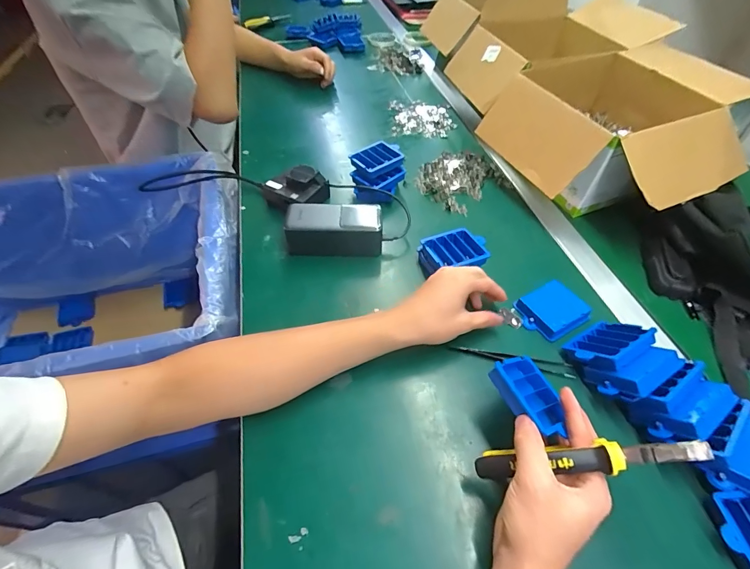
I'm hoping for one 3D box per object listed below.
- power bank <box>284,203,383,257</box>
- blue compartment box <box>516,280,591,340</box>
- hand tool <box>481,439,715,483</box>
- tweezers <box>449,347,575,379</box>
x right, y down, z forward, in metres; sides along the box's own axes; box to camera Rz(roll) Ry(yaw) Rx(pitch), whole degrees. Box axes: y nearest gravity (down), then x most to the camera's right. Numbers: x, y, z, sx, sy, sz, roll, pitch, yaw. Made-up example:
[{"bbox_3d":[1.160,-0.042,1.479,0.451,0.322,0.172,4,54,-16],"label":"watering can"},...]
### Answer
[{"bbox_3d":[-0.057,-0.076,0.518,0.132,0.054,0.055,-2,50,0],"label":"power bank"},{"bbox_3d":[0.210,0.031,0.446,0.067,0.019,0.061,-26,54,-19],"label":"blue compartment box"},{"bbox_3d":[0.159,0.133,0.286,0.161,0.017,0.021,-13,48,17],"label":"hand tool"},{"bbox_3d":[0.152,0.085,0.413,0.132,0.007,0.020,5,50,6],"label":"tweezers"}]

